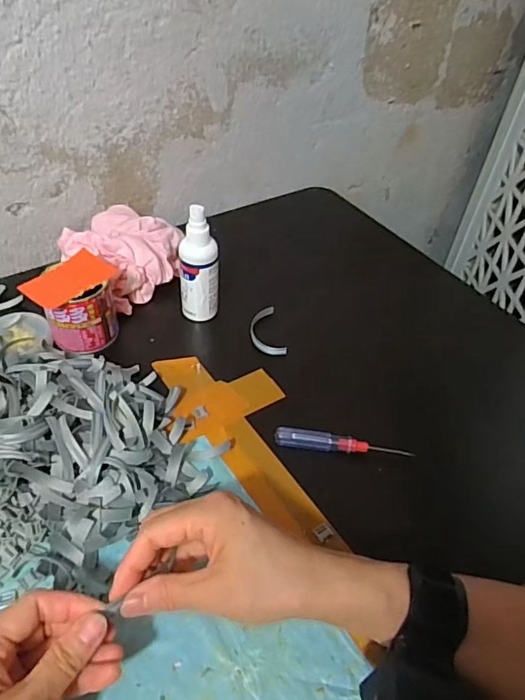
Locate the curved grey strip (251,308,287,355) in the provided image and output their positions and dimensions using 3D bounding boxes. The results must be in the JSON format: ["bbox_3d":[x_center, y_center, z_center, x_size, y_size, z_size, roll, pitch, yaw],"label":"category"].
[{"bbox_3d":[0.003,-0.020,0.550,0.032,0.012,0.069,-6,46,-11],"label":"curved grey strip"}]

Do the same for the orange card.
[{"bbox_3d":[-0.184,-0.068,0.483,0.049,0.006,0.079,30,50,19],"label":"orange card"}]

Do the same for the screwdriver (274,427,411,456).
[{"bbox_3d":[0.071,0.084,0.451,0.118,0.012,0.013,8,45,3],"label":"screwdriver"}]

